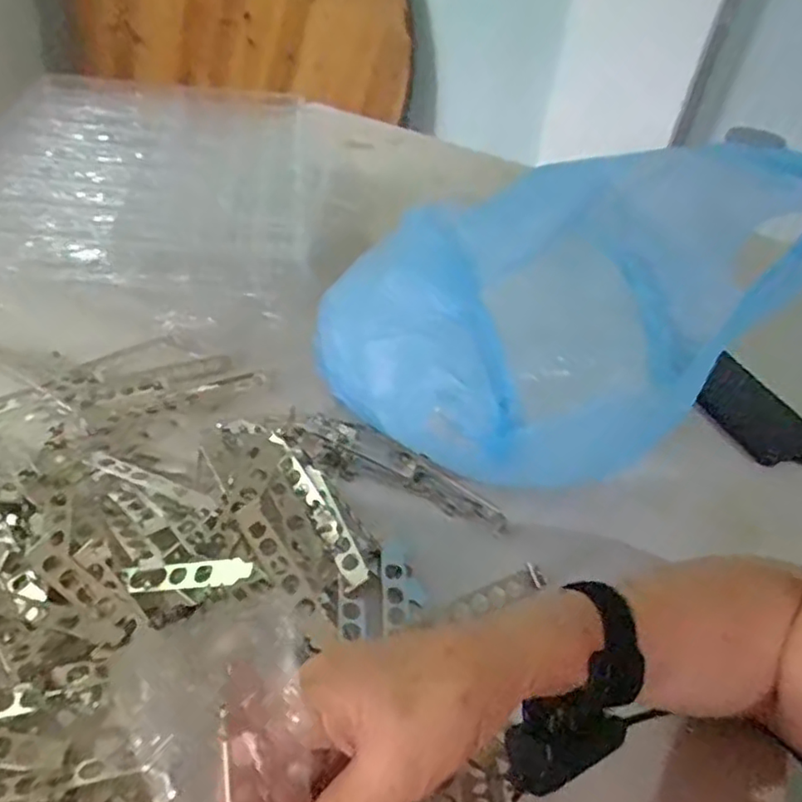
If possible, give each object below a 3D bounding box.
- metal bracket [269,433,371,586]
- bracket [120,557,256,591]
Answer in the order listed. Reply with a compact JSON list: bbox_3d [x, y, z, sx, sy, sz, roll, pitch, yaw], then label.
[{"bbox_3d":[-0.062,0.077,0.481,0.023,0.014,0.149,-19,48,-25],"label":"metal bracket"},{"bbox_3d":[-0.139,0.112,0.409,0.095,0.005,0.018,-10,48,14],"label":"bracket"}]

